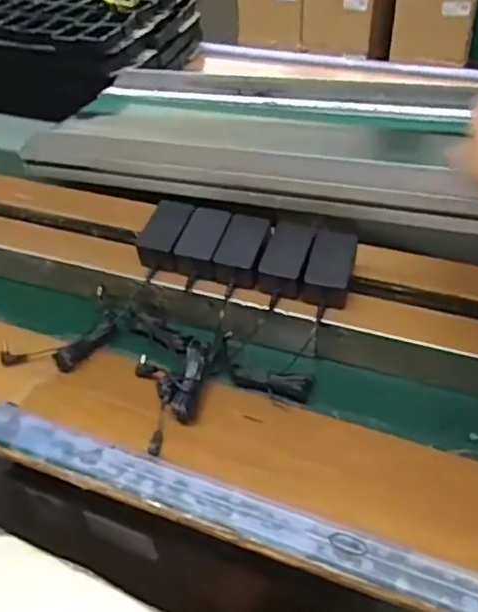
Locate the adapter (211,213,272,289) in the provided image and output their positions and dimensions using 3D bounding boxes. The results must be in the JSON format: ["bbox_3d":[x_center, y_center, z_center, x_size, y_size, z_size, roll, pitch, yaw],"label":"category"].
[{"bbox_3d":[0.007,-0.057,0.639,0.047,0.030,0.074,11,57,16],"label":"adapter"}]

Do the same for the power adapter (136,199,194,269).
[{"bbox_3d":[-0.078,-0.077,0.656,0.045,0.023,0.075,8,59,18],"label":"power adapter"}]

